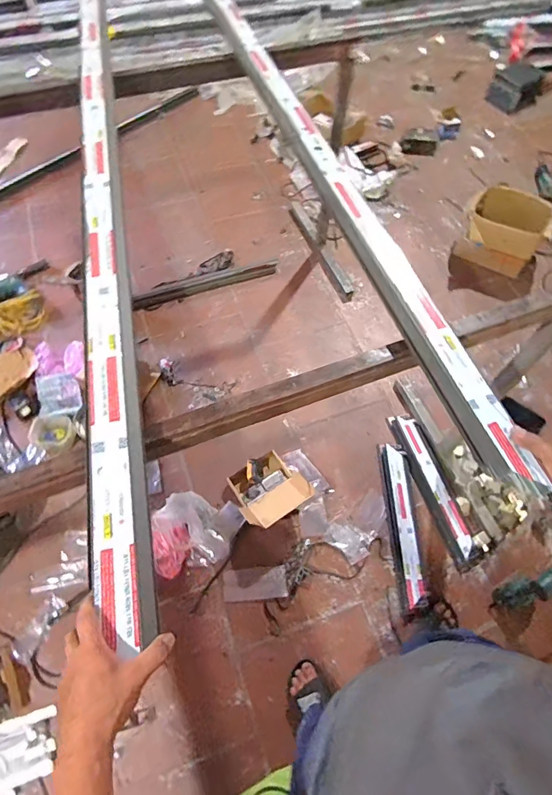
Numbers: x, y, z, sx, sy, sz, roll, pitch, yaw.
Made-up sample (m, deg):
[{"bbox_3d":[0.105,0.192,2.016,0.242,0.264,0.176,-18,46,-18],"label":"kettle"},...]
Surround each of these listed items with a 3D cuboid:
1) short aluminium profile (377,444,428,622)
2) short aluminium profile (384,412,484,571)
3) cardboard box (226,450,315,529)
[{"bbox_3d":[0.406,0.409,1.421,0.100,0.044,0.532,3,59,-1],"label":"short aluminium profile"},{"bbox_3d":[0.538,0.294,1.504,0.109,0.054,0.544,-13,61,-10],"label":"short aluminium profile"},{"bbox_3d":[-0.030,0.304,1.449,0.221,0.120,0.221,-31,65,-19],"label":"cardboard box"}]

